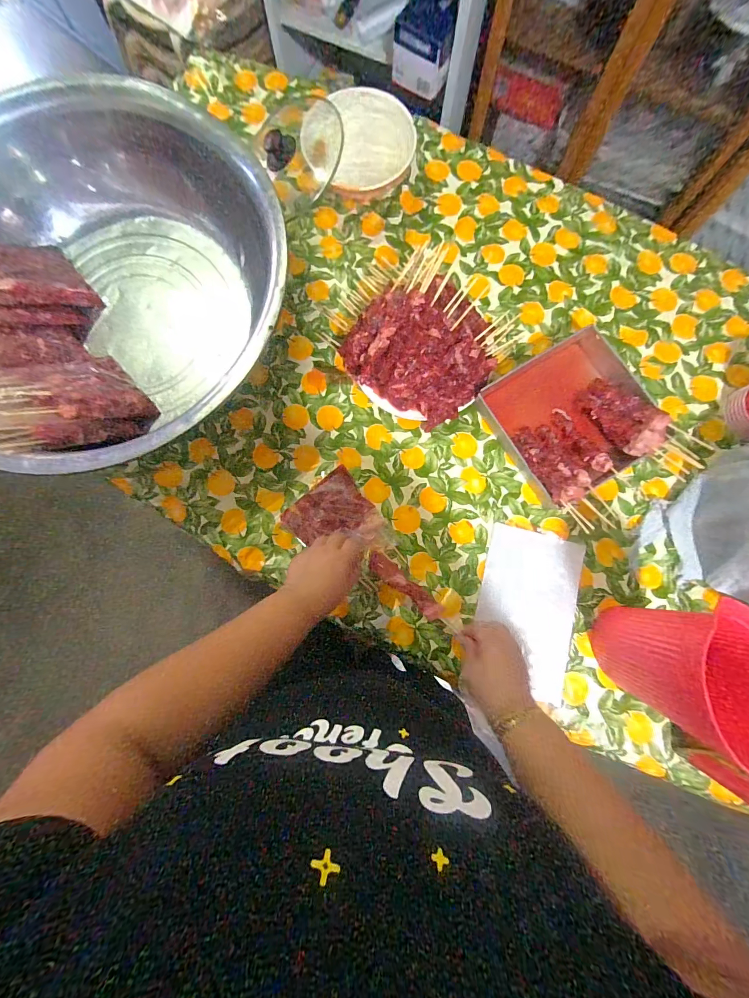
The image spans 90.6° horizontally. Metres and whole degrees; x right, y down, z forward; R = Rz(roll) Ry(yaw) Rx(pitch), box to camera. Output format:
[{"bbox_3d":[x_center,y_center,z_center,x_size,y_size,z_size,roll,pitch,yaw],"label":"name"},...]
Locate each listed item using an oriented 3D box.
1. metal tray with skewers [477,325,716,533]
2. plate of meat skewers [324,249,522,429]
[{"bbox_3d":[0.365,-0.127,0.622,0.277,0.063,0.291,-30,82,-4],"label":"metal tray with skewers"},{"bbox_3d":[0.091,-0.301,0.613,0.296,0.133,0.289,0,82,1],"label":"plate of meat skewers"}]

